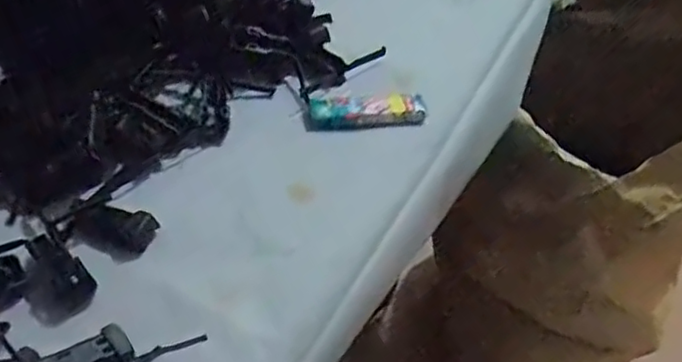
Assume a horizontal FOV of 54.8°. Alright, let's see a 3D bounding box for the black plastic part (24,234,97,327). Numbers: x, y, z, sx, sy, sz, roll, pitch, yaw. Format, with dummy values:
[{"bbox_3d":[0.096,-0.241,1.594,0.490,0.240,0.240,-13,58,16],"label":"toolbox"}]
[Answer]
[{"bbox_3d":[-0.153,0.050,0.350,0.032,0.012,0.046,-26,55,-26],"label":"black plastic part"}]

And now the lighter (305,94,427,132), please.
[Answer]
[{"bbox_3d":[0.016,-0.049,0.456,0.081,0.019,0.022,-3,48,-8],"label":"lighter"}]

